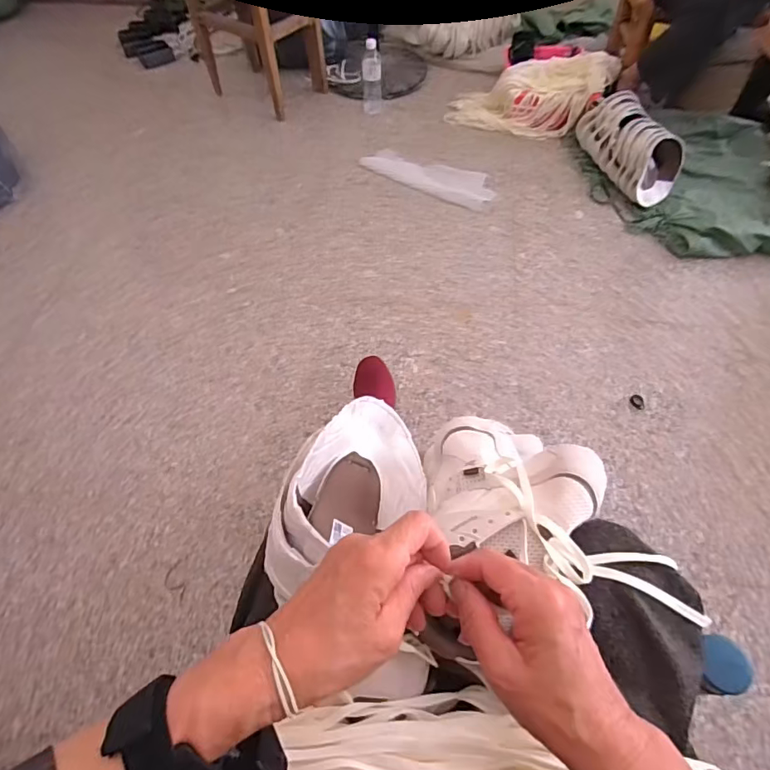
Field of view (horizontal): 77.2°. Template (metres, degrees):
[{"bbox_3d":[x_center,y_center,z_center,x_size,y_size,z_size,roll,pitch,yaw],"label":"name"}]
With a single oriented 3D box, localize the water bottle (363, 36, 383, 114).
[{"bbox_3d":[-0.041,-1.008,1.582,0.064,0.189,0.070,0,58,-1],"label":"water bottle"}]

